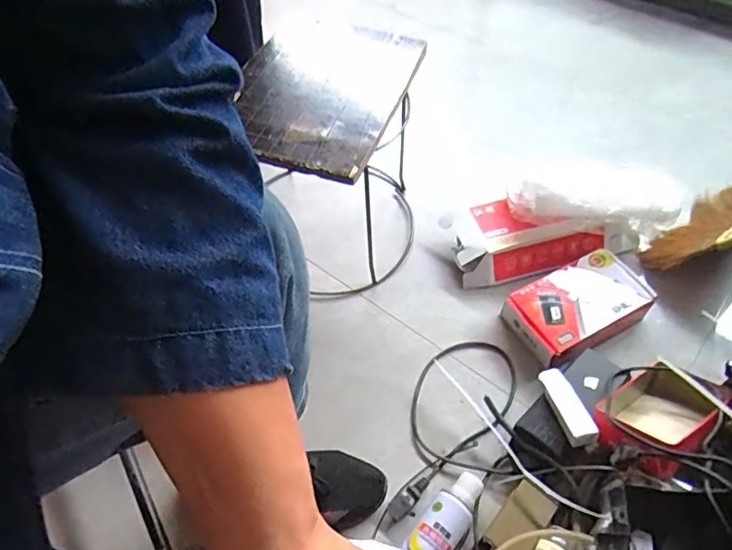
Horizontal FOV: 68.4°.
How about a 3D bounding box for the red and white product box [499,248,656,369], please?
[{"bbox_3d":[0.328,0.047,0.830,0.214,0.055,0.127,-23,55,-15],"label":"red and white product box"}]

